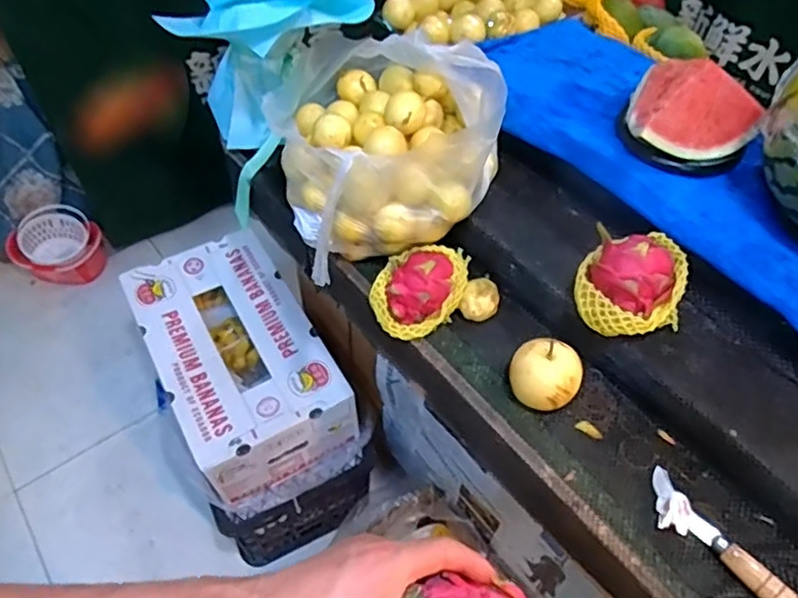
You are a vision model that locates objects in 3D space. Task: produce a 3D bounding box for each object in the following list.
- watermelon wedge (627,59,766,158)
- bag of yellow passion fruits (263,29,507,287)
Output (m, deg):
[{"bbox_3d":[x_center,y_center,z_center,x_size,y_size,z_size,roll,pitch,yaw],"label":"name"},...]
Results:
[{"bbox_3d":[0.348,-0.226,0.718,0.143,0.078,0.138,24,57,15],"label":"watermelon wedge"},{"bbox_3d":[-0.023,-0.205,0.778,0.257,0.220,0.269,-17,56,-14],"label":"bag of yellow passion fruits"}]

